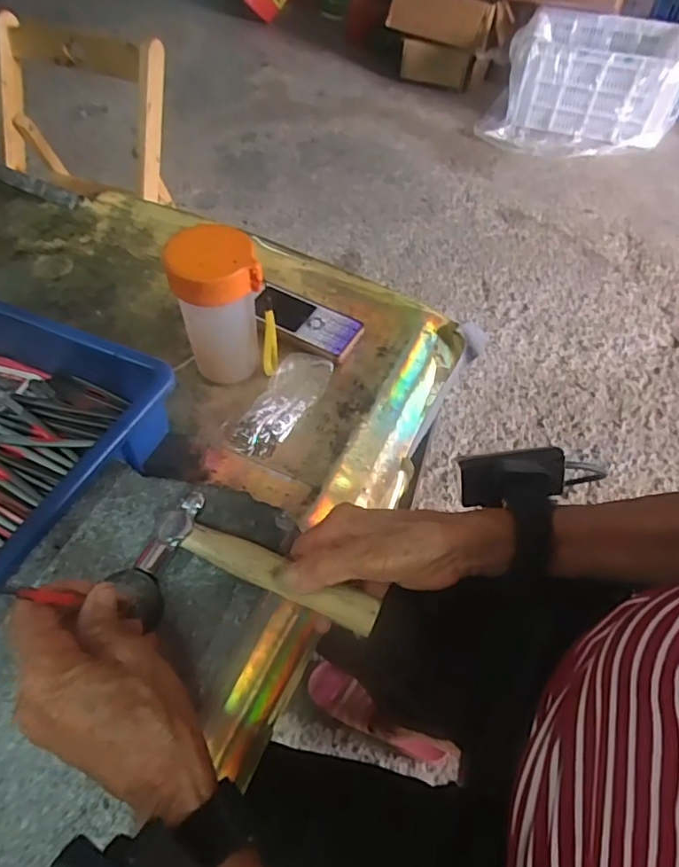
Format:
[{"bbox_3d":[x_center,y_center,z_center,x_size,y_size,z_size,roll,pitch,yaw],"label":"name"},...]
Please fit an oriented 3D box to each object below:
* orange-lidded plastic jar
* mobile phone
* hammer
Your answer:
[{"bbox_3d":[-0.104,-0.100,0.481,0.066,0.139,0.056,-17,56,-14],"label":"orange-lidded plastic jar"},{"bbox_3d":[-0.036,-0.113,0.565,0.108,0.020,0.048,26,57,16],"label":"mobile phone"},{"bbox_3d":[-0.047,0.087,0.353,0.147,0.019,0.056,20,55,11],"label":"hammer"}]

